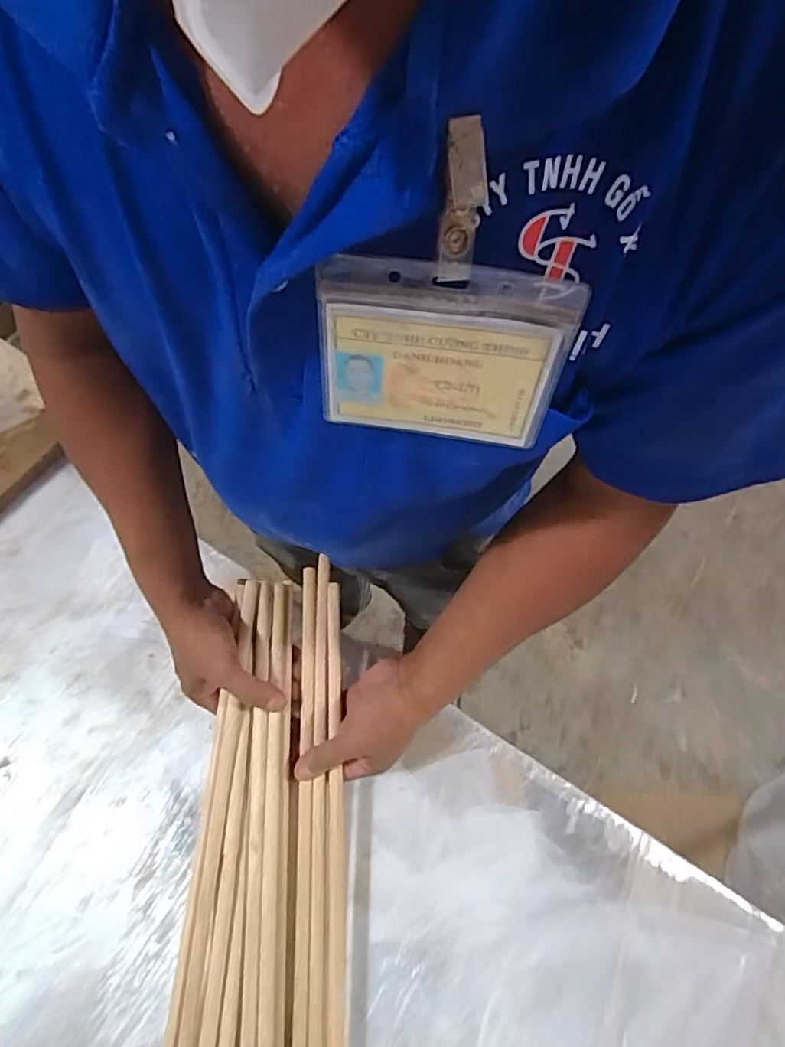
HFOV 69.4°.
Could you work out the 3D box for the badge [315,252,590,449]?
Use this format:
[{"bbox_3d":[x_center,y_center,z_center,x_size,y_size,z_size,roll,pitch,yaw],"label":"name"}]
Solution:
[{"bbox_3d":[0.019,-0.066,0.232,0.096,0.082,0.004,8,54,0],"label":"badge"}]

